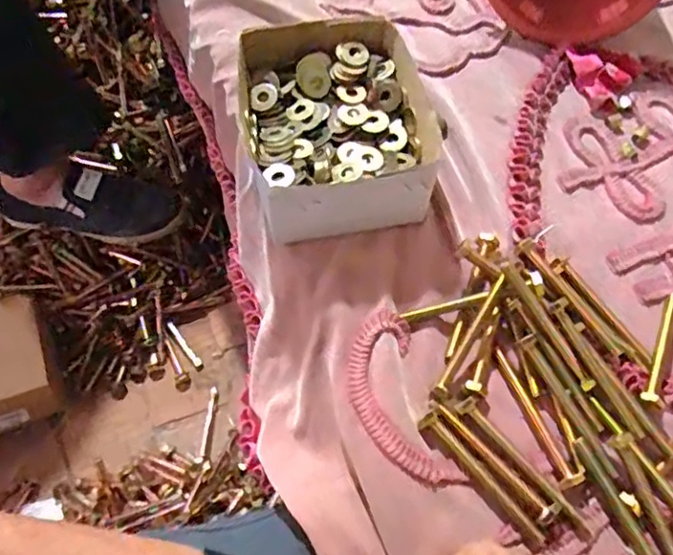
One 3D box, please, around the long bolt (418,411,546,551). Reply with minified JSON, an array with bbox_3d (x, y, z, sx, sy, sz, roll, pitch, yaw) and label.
[{"bbox_3d":[0.095,0.131,0.400,0.013,0.018,0.104,-39,68,-20],"label":"long bolt"}]

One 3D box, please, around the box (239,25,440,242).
[{"bbox_3d":[0.001,-0.123,0.501,0.146,0.063,0.177,-8,61,-6],"label":"box"}]

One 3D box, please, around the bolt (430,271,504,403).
[{"bbox_3d":[0.095,0.044,0.435,0.011,0.017,0.100,29,83,15],"label":"bolt"}]

